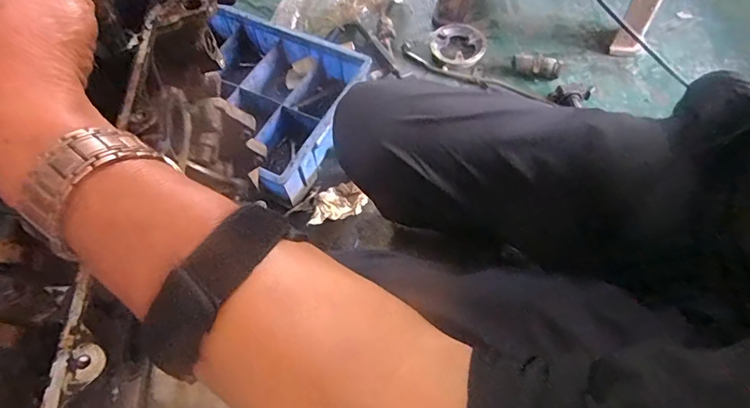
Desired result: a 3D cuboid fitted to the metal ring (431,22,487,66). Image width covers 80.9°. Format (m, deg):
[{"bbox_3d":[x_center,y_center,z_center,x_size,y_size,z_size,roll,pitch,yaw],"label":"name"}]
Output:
[{"bbox_3d":[0.185,-0.356,0.975,0.115,0.021,0.128,6,62,8],"label":"metal ring"}]

